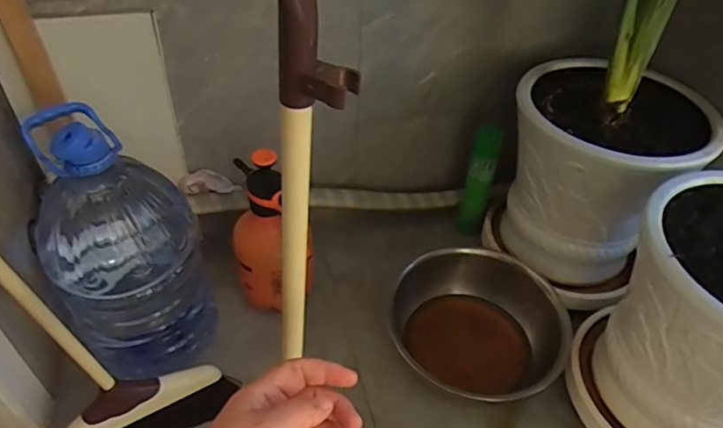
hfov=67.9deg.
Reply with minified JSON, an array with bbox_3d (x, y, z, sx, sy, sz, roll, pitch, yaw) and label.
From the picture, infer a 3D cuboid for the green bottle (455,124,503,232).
[{"bbox_3d":[0.265,-0.072,1.227,0.061,0.298,0.060,12,44,9],"label":"green bottle"}]

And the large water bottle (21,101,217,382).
[{"bbox_3d":[-0.429,0.053,0.941,0.249,0.458,0.260,-15,46,-19],"label":"large water bottle"}]

